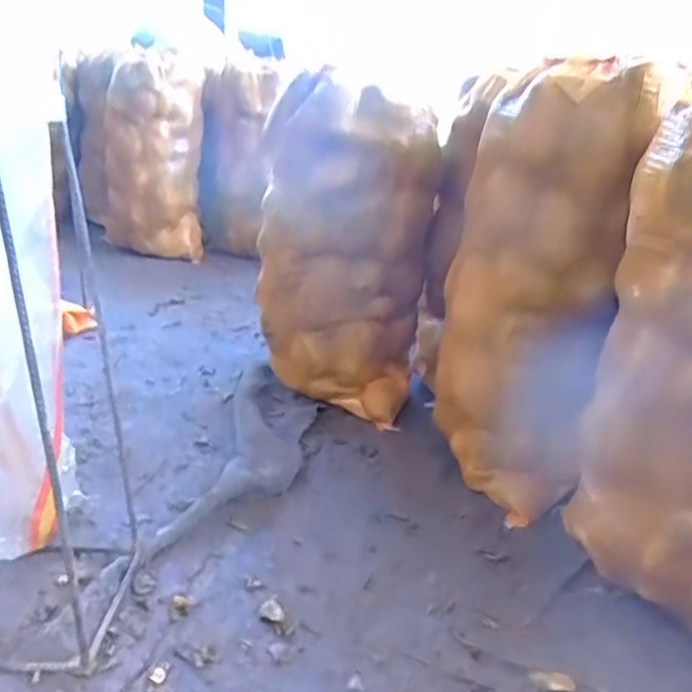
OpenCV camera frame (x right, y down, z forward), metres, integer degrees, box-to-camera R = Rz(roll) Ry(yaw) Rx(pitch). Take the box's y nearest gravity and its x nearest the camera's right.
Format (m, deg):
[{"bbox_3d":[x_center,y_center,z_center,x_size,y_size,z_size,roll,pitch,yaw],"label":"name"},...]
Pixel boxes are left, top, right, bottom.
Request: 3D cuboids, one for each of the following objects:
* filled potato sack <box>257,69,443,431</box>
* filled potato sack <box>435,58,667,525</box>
[{"bbox_3d":[-0.007,-0.169,1.303,0.291,0.556,0.204,8,21,10],"label":"filled potato sack"},{"bbox_3d":[0.265,-0.078,1.026,0.233,0.611,0.222,13,22,22],"label":"filled potato sack"}]

